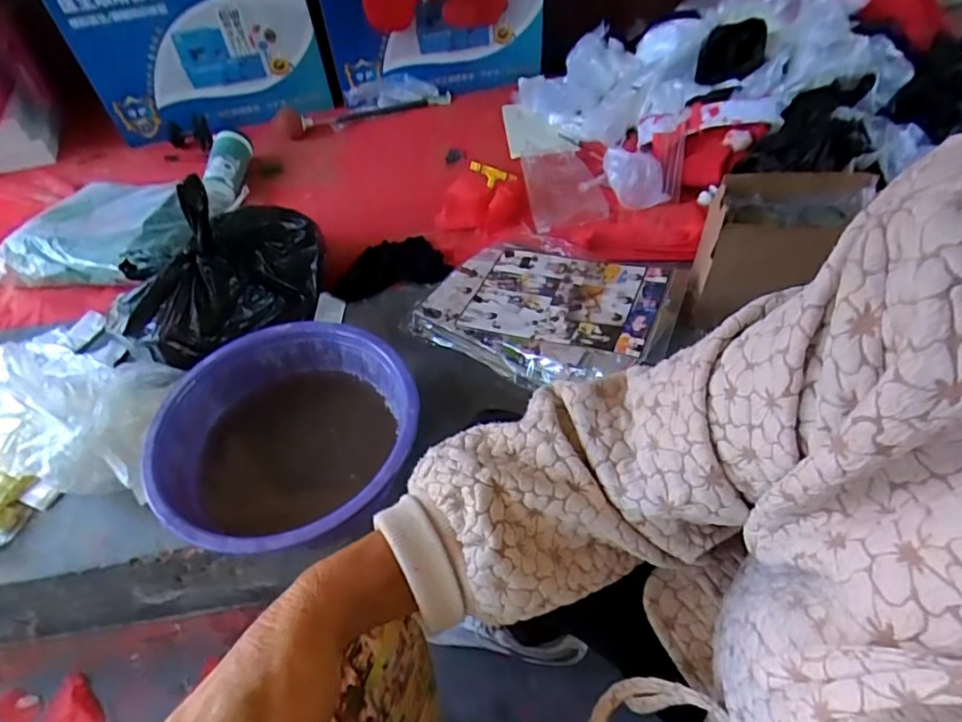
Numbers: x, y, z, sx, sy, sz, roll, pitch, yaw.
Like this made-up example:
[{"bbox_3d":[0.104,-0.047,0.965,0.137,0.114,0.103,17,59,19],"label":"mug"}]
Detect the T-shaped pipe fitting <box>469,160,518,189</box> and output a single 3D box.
[{"bbox_3d":[0.024,-0.338,1.024,0.086,0.041,0.024,12,54,15],"label":"T-shaped pipe fitting"}]

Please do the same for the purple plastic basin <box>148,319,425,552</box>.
[{"bbox_3d":[-0.212,0.098,0.664,0.280,0.125,0.274,-2,49,2],"label":"purple plastic basin"}]

